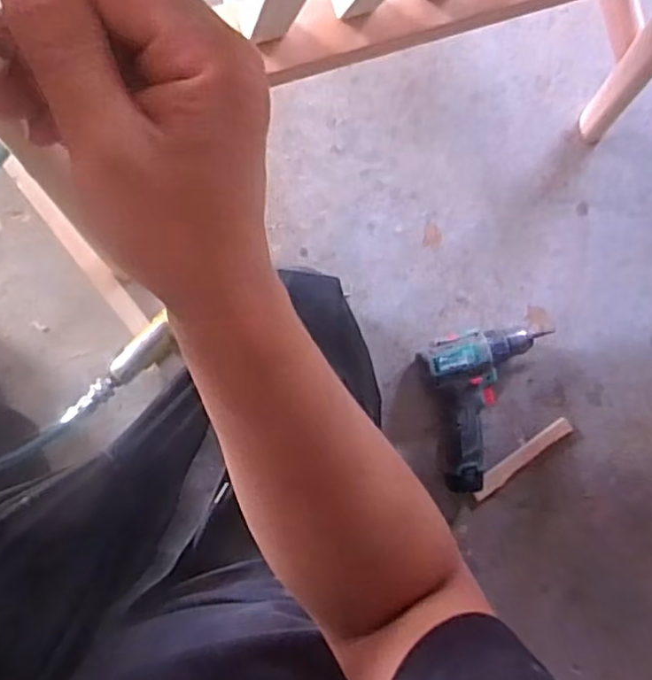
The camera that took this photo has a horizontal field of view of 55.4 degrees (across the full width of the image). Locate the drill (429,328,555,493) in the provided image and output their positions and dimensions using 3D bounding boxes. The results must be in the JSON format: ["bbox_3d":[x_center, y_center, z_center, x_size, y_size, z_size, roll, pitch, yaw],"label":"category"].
[{"bbox_3d":[0.230,0.088,0.856,0.178,0.058,0.207,-10,94,-8],"label":"drill"}]

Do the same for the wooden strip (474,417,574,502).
[{"bbox_3d":[0.275,0.168,0.875,0.167,0.012,0.027,-38,98,-5],"label":"wooden strip"}]

